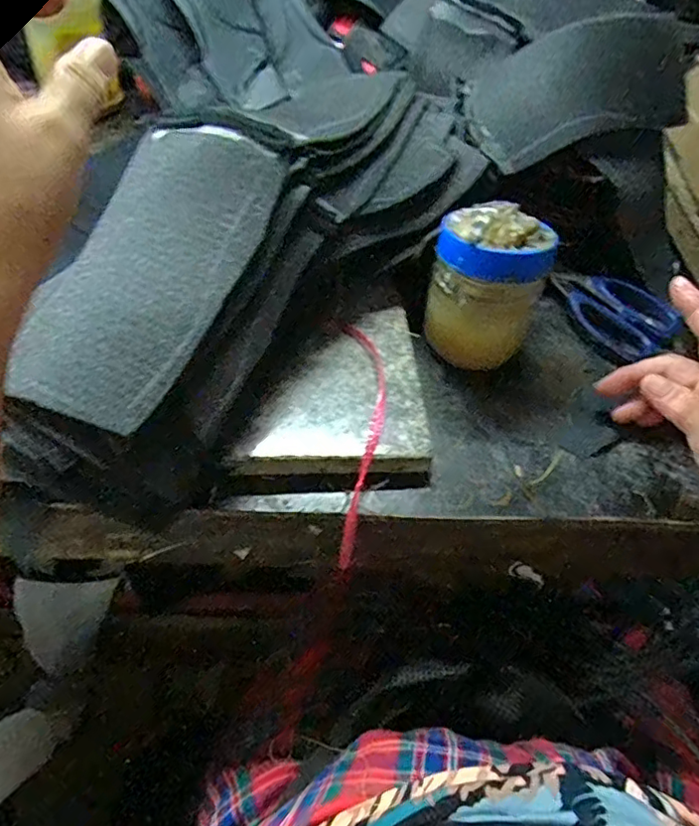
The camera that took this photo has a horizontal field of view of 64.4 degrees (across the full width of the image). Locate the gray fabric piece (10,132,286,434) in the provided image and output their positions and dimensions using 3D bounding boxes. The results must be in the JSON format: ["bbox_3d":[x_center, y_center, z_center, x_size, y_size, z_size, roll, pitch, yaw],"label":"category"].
[{"bbox_3d":[-0.110,-0.081,0.304,0.094,0.018,0.184,17,69,9],"label":"gray fabric piece"}]

